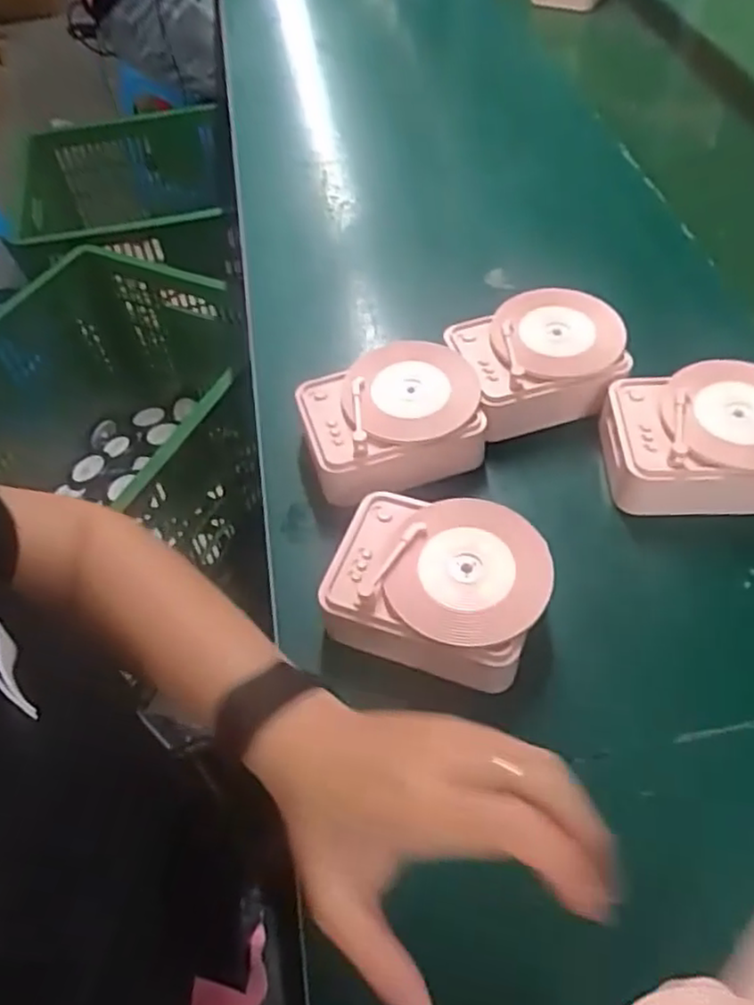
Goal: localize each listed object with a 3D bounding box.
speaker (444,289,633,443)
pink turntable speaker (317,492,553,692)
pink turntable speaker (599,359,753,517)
[{"bbox_3d":[0.127,-0.111,0.556,0.125,0.059,0.105,-14,54,-7],"label":"speaker"},{"bbox_3d":[0.041,0.050,0.441,0.130,0.050,0.105,17,57,16],"label":"pink turntable speaker"},{"bbox_3d":[0.233,-0.045,0.499,0.131,0.056,0.098,3,54,6],"label":"pink turntable speaker"}]

